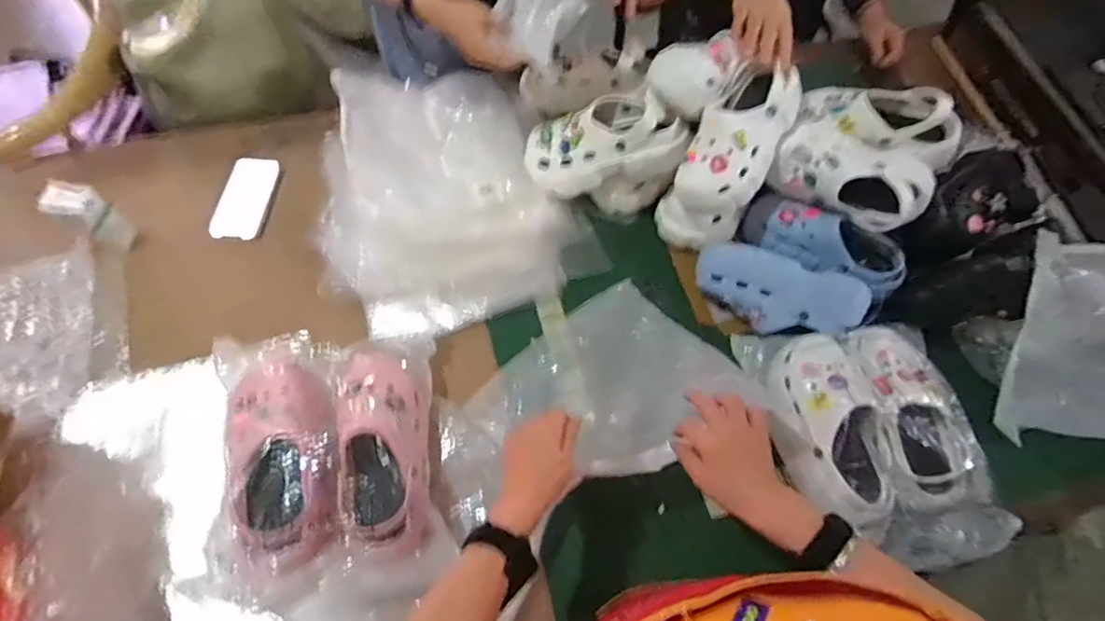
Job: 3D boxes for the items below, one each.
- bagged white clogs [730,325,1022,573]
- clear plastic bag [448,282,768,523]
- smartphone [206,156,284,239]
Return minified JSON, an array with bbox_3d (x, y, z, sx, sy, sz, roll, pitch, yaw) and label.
[{"bbox_3d":[0.420,0.164,0.714,0.262,0.092,0.318,-5,64,-4],"label":"bagged white clogs"},{"bbox_3d":[0.040,0.122,0.716,0.402,0.161,0.268,-34,69,-17],"label":"clear plastic bag"},{"bbox_3d":[-0.522,-0.194,0.920,0.084,0.015,0.164,1,64,-1],"label":"smartphone"}]

